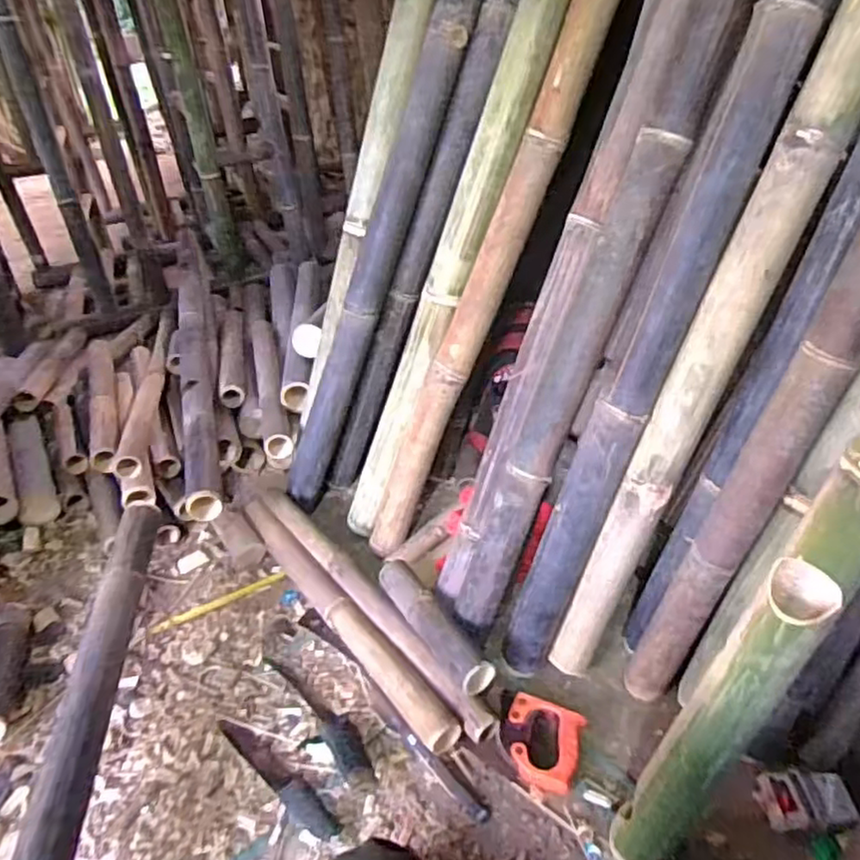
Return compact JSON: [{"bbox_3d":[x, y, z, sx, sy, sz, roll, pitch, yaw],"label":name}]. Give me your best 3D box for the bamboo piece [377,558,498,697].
[{"bbox_3d":[0.001,0.297,1.030,0.058,0.058,0.266,-22,37,-24],"label":"bamboo piece"}]

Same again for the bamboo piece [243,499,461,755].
[{"bbox_3d":[-0.170,0.302,1.137,0.054,0.061,0.646,-26,39,-29],"label":"bamboo piece"}]

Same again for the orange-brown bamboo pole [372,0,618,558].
[{"bbox_3d":[0.192,-0.480,0.961,0.074,1.605,0.086,7,25,-32],"label":"orange-brown bamboo pole"}]

